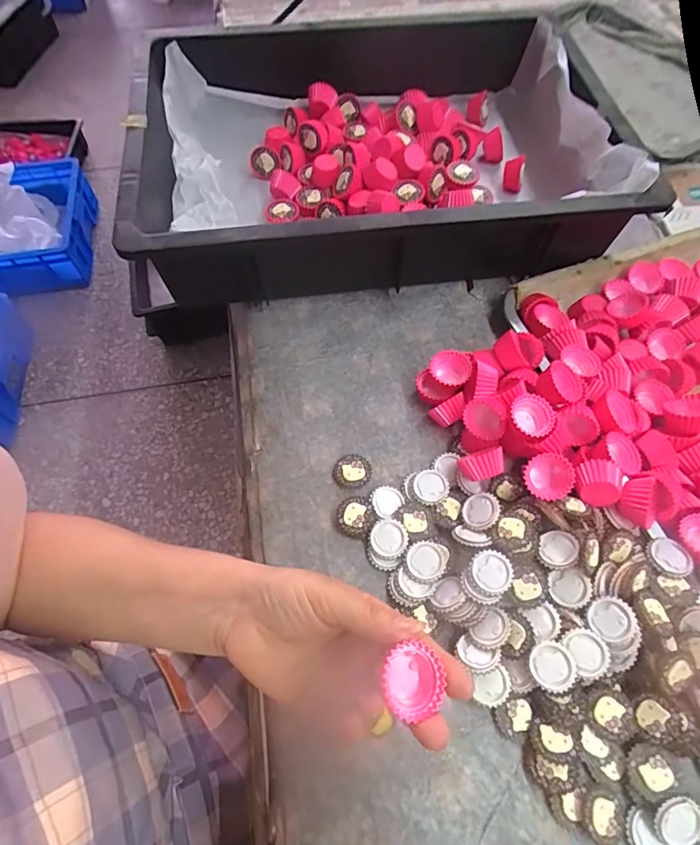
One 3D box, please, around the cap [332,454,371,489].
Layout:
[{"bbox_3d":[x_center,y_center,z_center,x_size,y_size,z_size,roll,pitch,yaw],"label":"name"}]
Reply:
[{"bbox_3d":[0.002,0.038,0.365,0.028,0.007,0.029,0,64,1],"label":"cap"}]

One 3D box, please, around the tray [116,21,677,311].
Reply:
[{"bbox_3d":[0.017,-0.276,0.468,0.419,0.097,0.325,-8,64,-3],"label":"tray"}]

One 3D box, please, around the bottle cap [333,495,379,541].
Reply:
[{"bbox_3d":[0.004,0.071,0.345,0.030,0.011,0.032,0,64,1],"label":"bottle cap"}]

